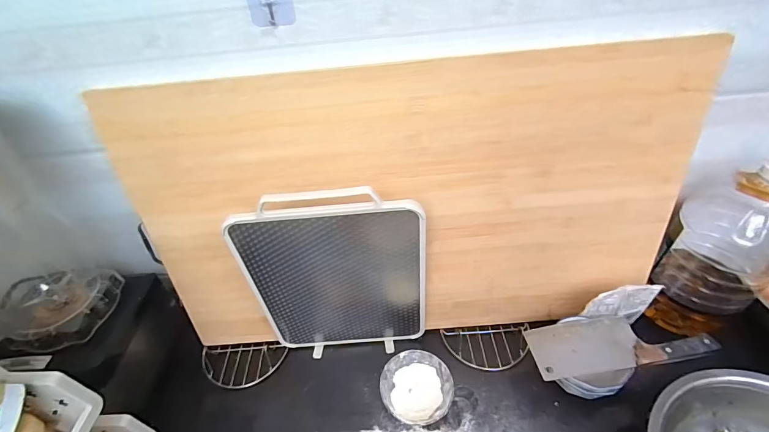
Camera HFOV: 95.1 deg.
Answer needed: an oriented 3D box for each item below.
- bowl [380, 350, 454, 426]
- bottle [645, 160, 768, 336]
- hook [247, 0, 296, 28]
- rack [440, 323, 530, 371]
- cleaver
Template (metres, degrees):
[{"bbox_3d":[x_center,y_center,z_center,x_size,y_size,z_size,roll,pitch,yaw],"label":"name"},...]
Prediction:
[{"bbox_3d":[0.057,0.303,0.615,0.119,0.048,0.118,-3,41,3],"label":"bowl"},{"bbox_3d":[0.586,0.053,0.606,0.136,0.340,0.156,-31,47,-26],"label":"bottle"},{"bbox_3d":[-0.141,-0.264,0.431,0.054,0.054,0.008,-7,41,-2],"label":"hook"},{"bbox_3d":[0.203,0.251,0.684,0.169,0.016,0.092,-5,41,1],"label":"rack"},{"bbox_3d":[0.388,0.212,0.592,0.276,0.028,0.088,-6,41,0],"label":"cleaver"}]

